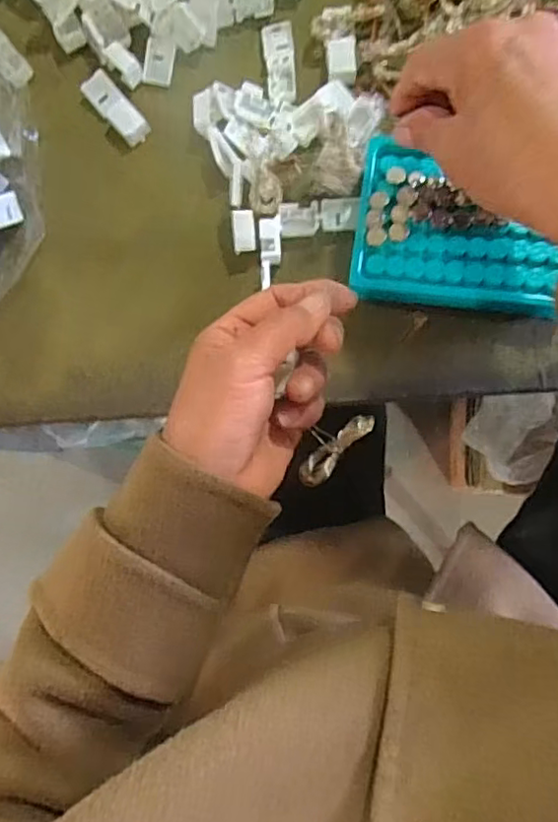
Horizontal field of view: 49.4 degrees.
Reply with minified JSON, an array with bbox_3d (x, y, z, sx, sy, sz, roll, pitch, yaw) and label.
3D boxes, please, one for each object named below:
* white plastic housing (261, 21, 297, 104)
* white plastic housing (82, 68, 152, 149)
[{"bbox_3d":[0.000,-0.229,0.398,0.019,0.006,0.060,-5,85,6],"label":"white plastic housing"},{"bbox_3d":[-0.109,-0.203,0.407,0.020,0.012,0.053,-41,82,2],"label":"white plastic housing"}]

